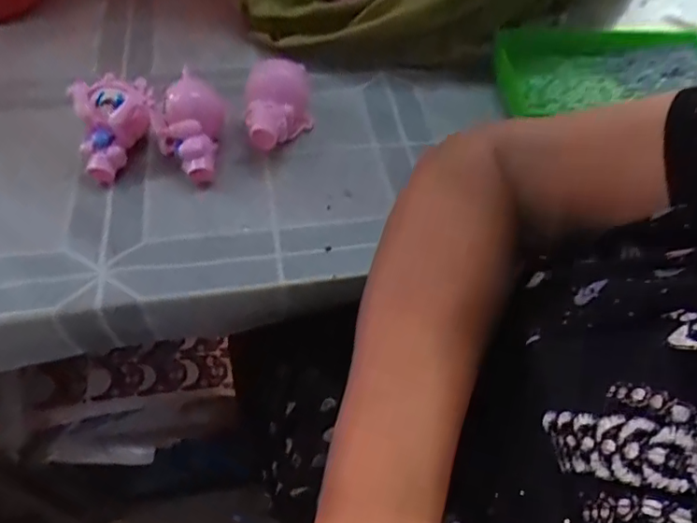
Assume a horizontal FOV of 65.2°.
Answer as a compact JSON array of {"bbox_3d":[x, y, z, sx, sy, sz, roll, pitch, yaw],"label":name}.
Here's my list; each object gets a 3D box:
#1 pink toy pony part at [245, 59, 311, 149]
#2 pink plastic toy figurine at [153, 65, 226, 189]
[{"bbox_3d":[-0.059,-0.133,0.477,0.059,0.057,0.075,-4,55,-5],"label":"pink toy pony part"},{"bbox_3d":[-0.136,-0.118,0.462,0.051,0.053,0.084,5,55,2],"label":"pink plastic toy figurine"}]

